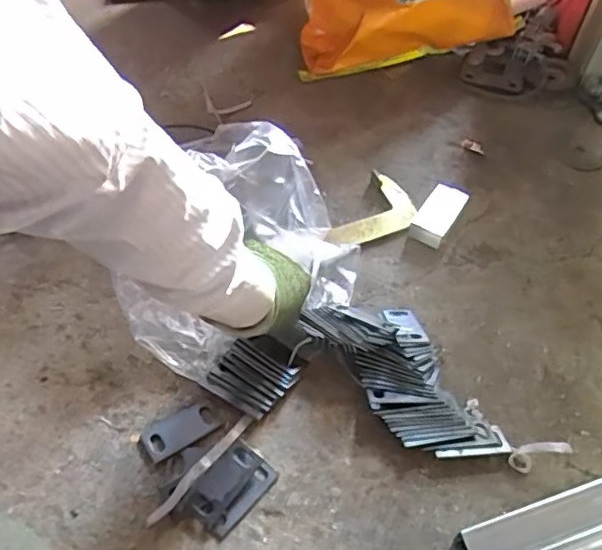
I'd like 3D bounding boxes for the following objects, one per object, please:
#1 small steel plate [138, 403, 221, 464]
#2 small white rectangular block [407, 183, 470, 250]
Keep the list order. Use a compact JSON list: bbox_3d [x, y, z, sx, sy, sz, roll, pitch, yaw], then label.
[{"bbox_3d":[-0.139,0.179,0.680,0.084,0.006,0.045,-25,58,-21],"label":"small steel plate"},{"bbox_3d":[0.207,-0.092,0.882,0.059,0.034,0.096,30,57,18],"label":"small white rectangular block"}]

